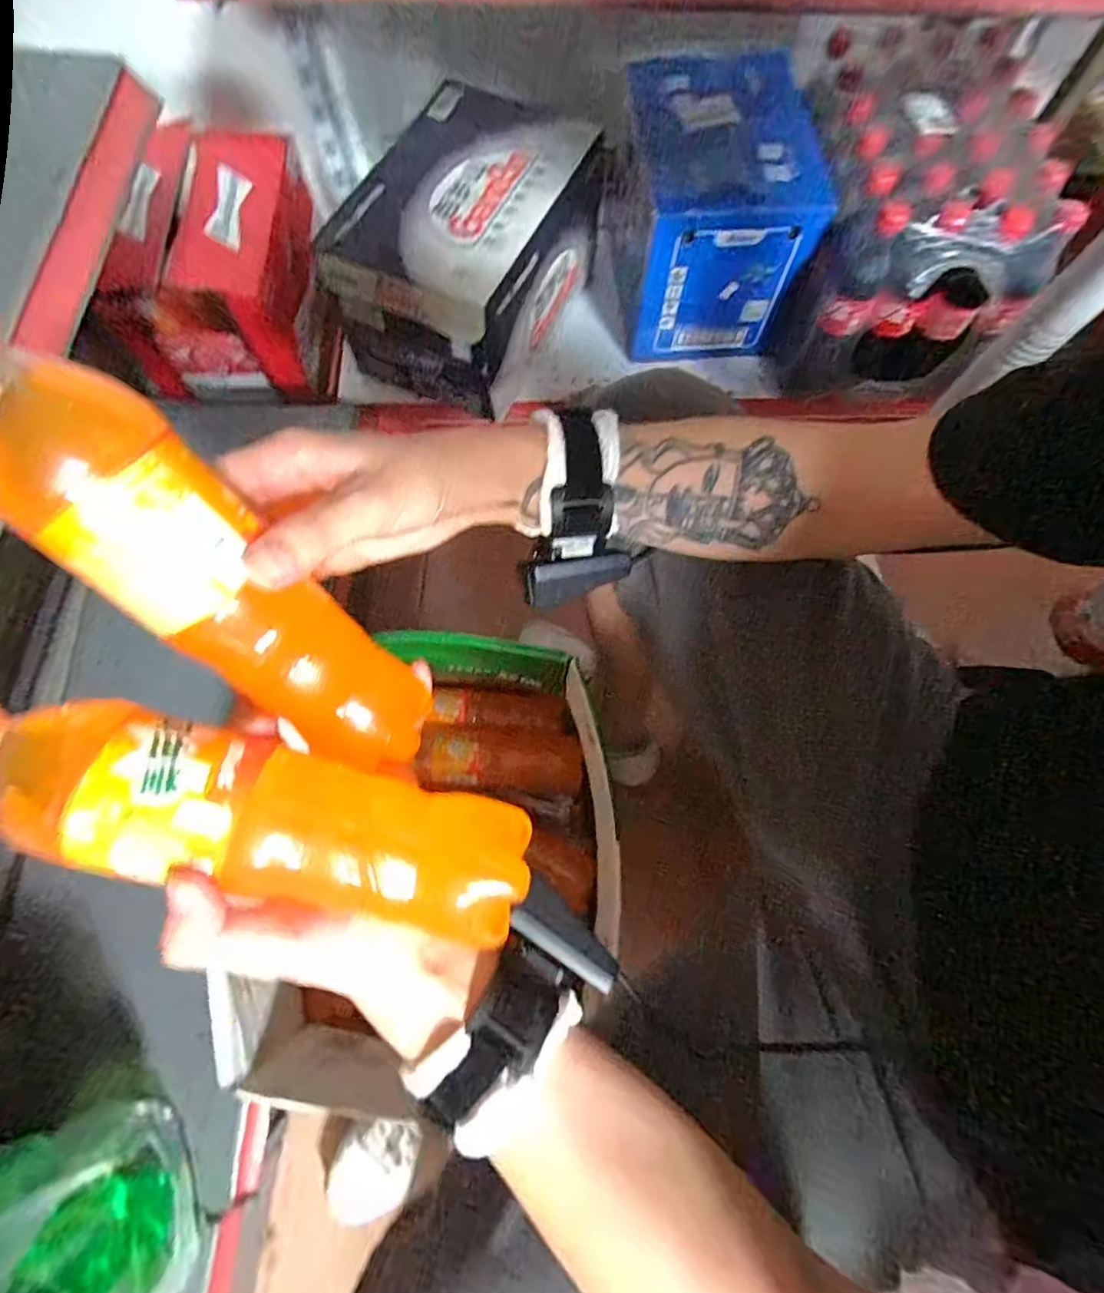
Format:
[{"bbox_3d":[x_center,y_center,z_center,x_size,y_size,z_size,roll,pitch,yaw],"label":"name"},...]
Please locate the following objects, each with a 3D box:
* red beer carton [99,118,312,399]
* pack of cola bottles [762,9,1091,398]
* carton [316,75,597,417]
[{"bbox_3d":[-0.463,-0.541,0.803,0.210,0.192,0.301,0,73,-1],"label":"red beer carton"},{"bbox_3d":[0.435,-0.543,0.709,0.263,0.246,0.330,5,73,1],"label":"pack of cola bottles"},{"bbox_3d":[-0.121,-0.530,0.739,0.232,0.181,0.333,24,74,6],"label":"carton"}]

